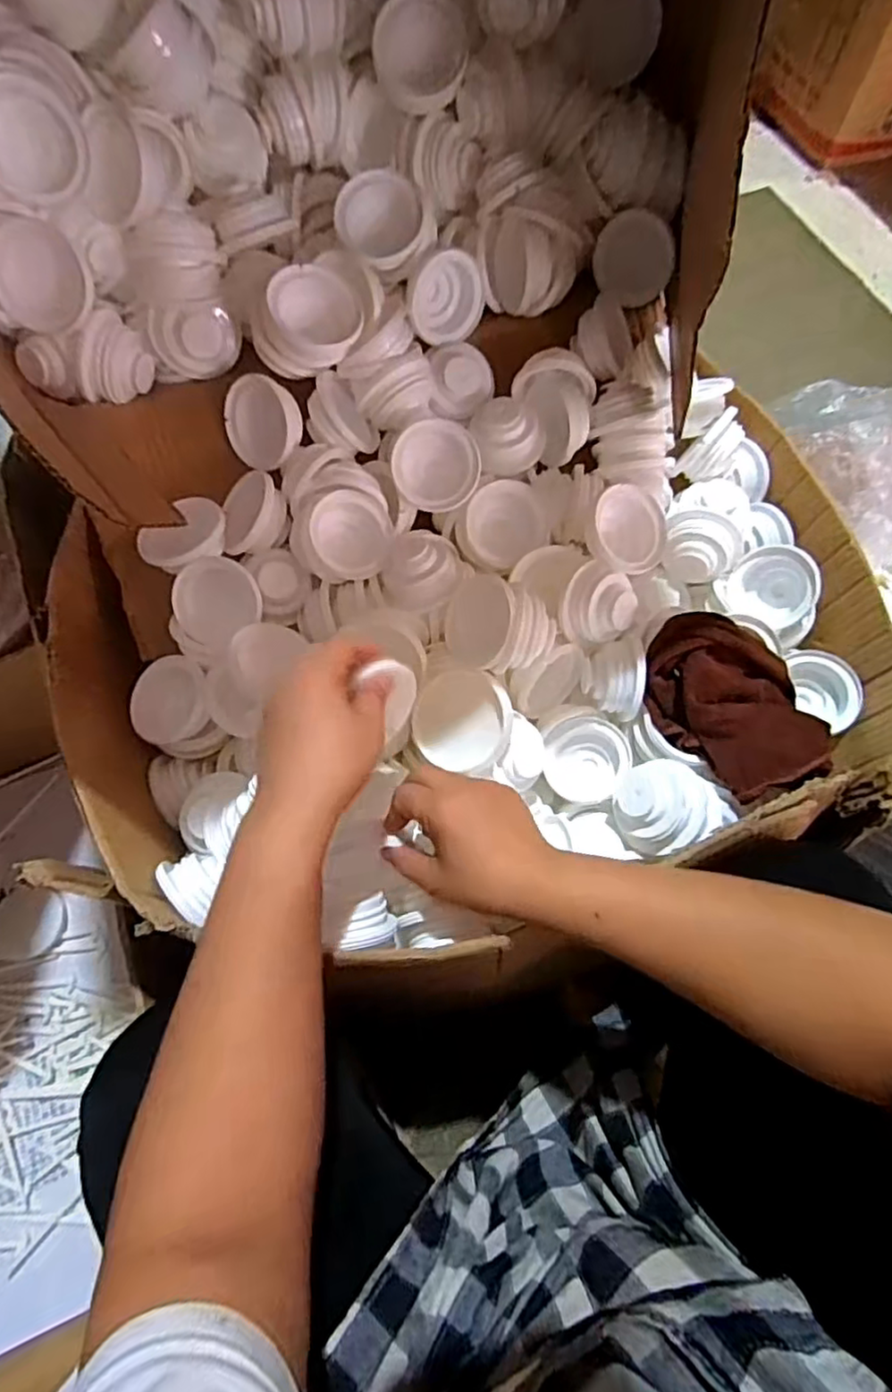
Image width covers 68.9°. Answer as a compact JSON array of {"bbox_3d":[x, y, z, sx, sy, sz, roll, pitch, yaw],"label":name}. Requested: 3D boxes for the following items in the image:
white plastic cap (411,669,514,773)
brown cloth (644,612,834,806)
[{"bbox_3d":[0.013,0.017,0.519,0.084,0.023,0.080,-9,68,24],"label":"white plastic cap"},{"bbox_3d":[0.233,0.005,0.524,0.098,0.052,0.159,-38,74,-15],"label":"brown cloth"}]

